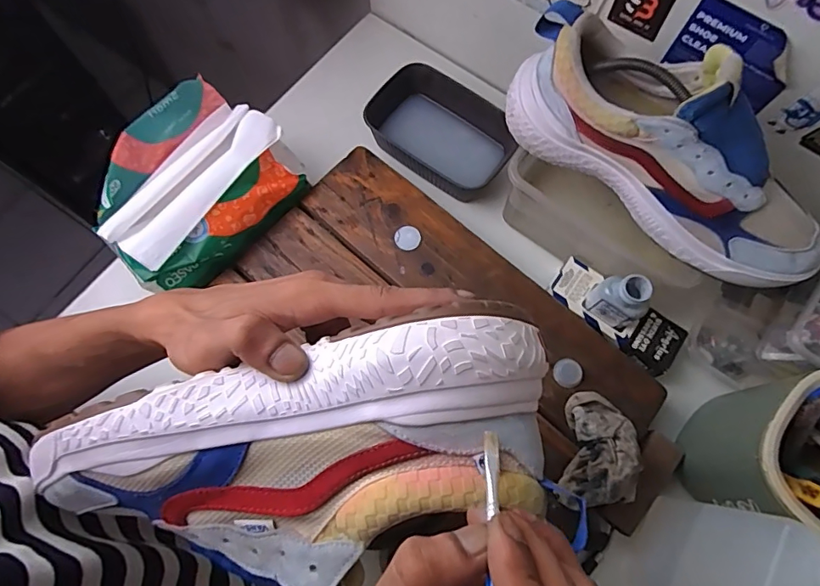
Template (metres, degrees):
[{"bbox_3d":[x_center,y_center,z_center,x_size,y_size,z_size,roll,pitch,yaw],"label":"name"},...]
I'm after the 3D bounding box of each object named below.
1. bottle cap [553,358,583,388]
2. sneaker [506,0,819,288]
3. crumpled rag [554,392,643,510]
[{"bbox_3d":[0.152,0.078,0.474,0.026,0.007,0.026,1,73,-2],"label":"bottle cap"},{"bbox_3d":[0.221,-0.125,0.401,0.294,0.116,0.092,38,75,9],"label":"sneaker"},{"bbox_3d":[0.172,0.141,0.434,0.063,0.040,0.099,12,73,2],"label":"crumpled rag"}]

